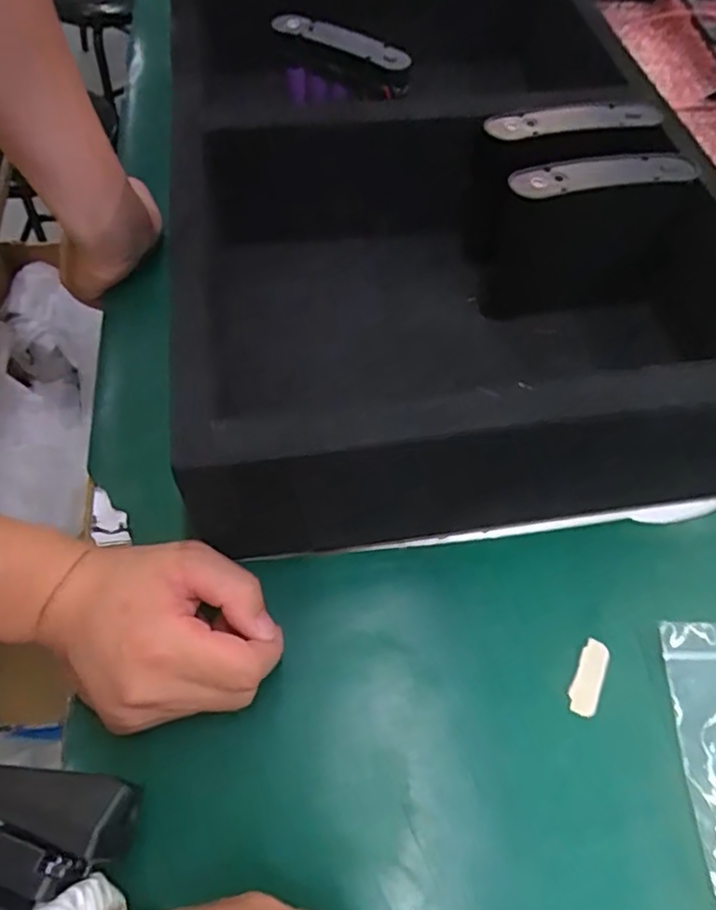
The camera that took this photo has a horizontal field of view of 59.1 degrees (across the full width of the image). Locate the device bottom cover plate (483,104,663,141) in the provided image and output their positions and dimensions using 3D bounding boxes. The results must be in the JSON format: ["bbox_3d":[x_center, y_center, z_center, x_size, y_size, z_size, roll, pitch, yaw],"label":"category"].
[{"bbox_3d":[0.146,-0.230,0.428,0.126,0.006,0.028,-9,59,-7],"label":"device bottom cover plate"}]

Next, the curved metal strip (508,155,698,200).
[{"bbox_3d":[0.157,-0.182,0.404,0.124,0.005,0.029,-7,59,-5],"label":"curved metal strip"}]

